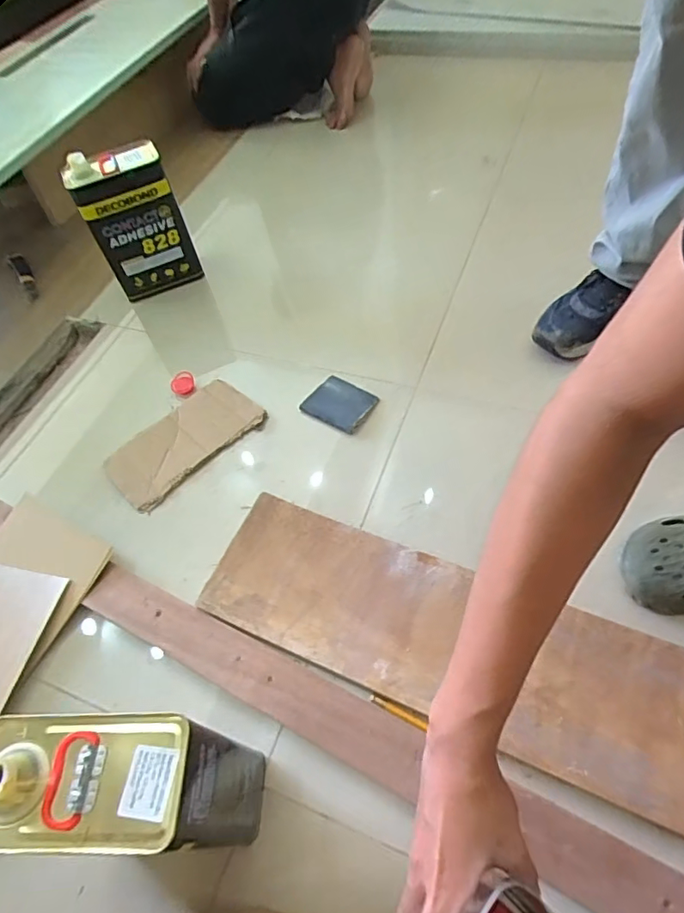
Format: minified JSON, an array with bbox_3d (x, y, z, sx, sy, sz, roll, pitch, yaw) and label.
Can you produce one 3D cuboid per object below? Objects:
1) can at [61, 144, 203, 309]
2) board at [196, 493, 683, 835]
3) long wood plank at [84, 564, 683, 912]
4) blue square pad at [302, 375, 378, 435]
[{"bbox_3d":[-0.400,-0.456,1.050,0.172,0.246,0.096,-26,56,-10],"label":"can"},{"bbox_3d":[0.142,0.218,0.632,0.646,0.019,0.181,17,60,19],"label":"board"},{"bbox_3d":[0.087,0.332,0.572,0.926,0.023,0.080,19,60,20],"label":"long wood plank"},{"bbox_3d":[-0.005,-0.087,0.879,0.103,0.013,0.083,31,72,22],"label":"blue square pad"}]

